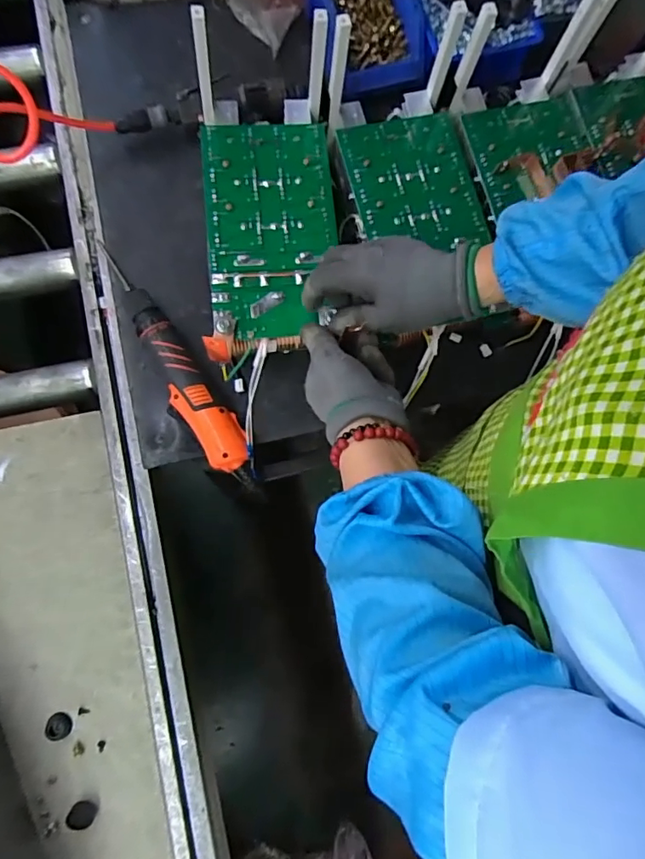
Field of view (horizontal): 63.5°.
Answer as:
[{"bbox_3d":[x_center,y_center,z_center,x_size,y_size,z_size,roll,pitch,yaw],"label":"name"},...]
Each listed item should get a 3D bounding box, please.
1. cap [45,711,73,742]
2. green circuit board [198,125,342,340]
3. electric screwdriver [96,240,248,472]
[{"bbox_3d":[-0.269,0.303,0.530,0.025,0.011,0.024,1,80,-4],"label":"cap"},{"bbox_3d":[-0.049,-0.197,0.505,0.122,0.013,0.220,-5,79,-2],"label":"green circuit board"},{"bbox_3d":[-0.176,-0.083,0.589,0.058,0.041,0.308,-35,84,-9],"label":"electric screwdriver"}]

